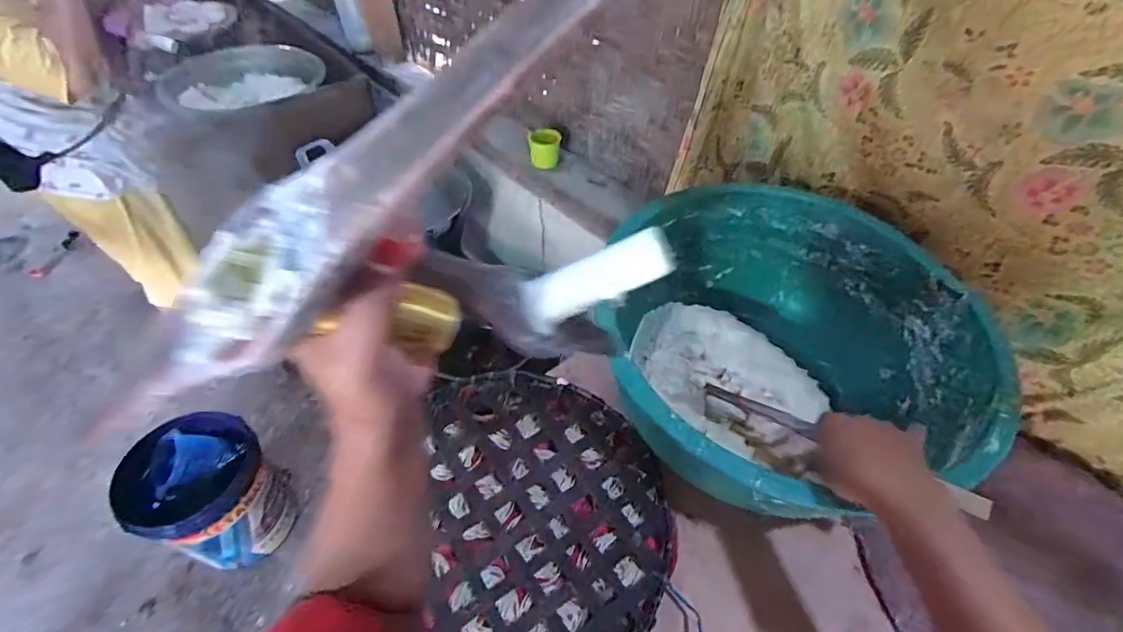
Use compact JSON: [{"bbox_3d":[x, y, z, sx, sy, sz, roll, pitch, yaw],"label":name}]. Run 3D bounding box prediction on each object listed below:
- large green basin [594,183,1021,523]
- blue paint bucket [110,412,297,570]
[{"bbox_3d":[0.271,0.056,0.655,0.409,0.208,0.426,1,49,-1],"label":"large green basin"},{"bbox_3d":[-0.901,0.472,1.350,0.284,0.357,0.284,1,49,-1],"label":"blue paint bucket"}]

